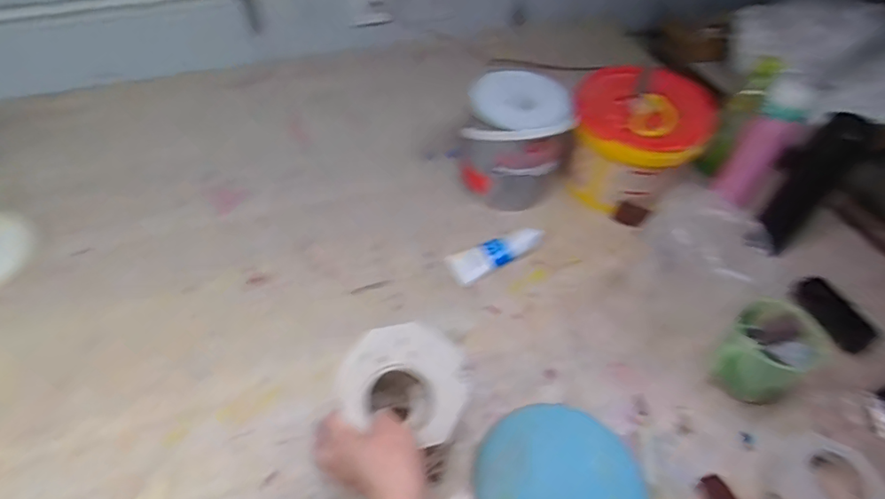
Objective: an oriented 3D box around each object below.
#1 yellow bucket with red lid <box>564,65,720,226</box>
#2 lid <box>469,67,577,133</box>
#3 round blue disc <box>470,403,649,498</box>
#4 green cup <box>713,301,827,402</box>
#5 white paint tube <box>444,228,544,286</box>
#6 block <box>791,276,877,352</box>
[{"bbox_3d":[0.304,-0.174,0.835,0.178,0.173,0.180,2,49,-2],"label":"yellow bucket with red lid"},{"bbox_3d":[0.121,-0.221,0.768,0.147,0.024,0.147,2,49,-2],"label":"lid"},{"bbox_3d":[0.128,0.255,0.557,0.174,0.036,0.172,2,49,-2],"label":"round blue disc"},{"bbox_3d":[0.397,0.130,0.644,0.096,0.095,0.101,36,56,24],"label":"green cup"},{"bbox_3d":[0.084,0.004,0.770,0.156,0.021,0.052,-23,54,-21],"label":"white paint tube"},{"bbox_3d":[0.555,0.088,0.732,0.052,0.022,0.113,-11,51,-12],"label":"block"}]

